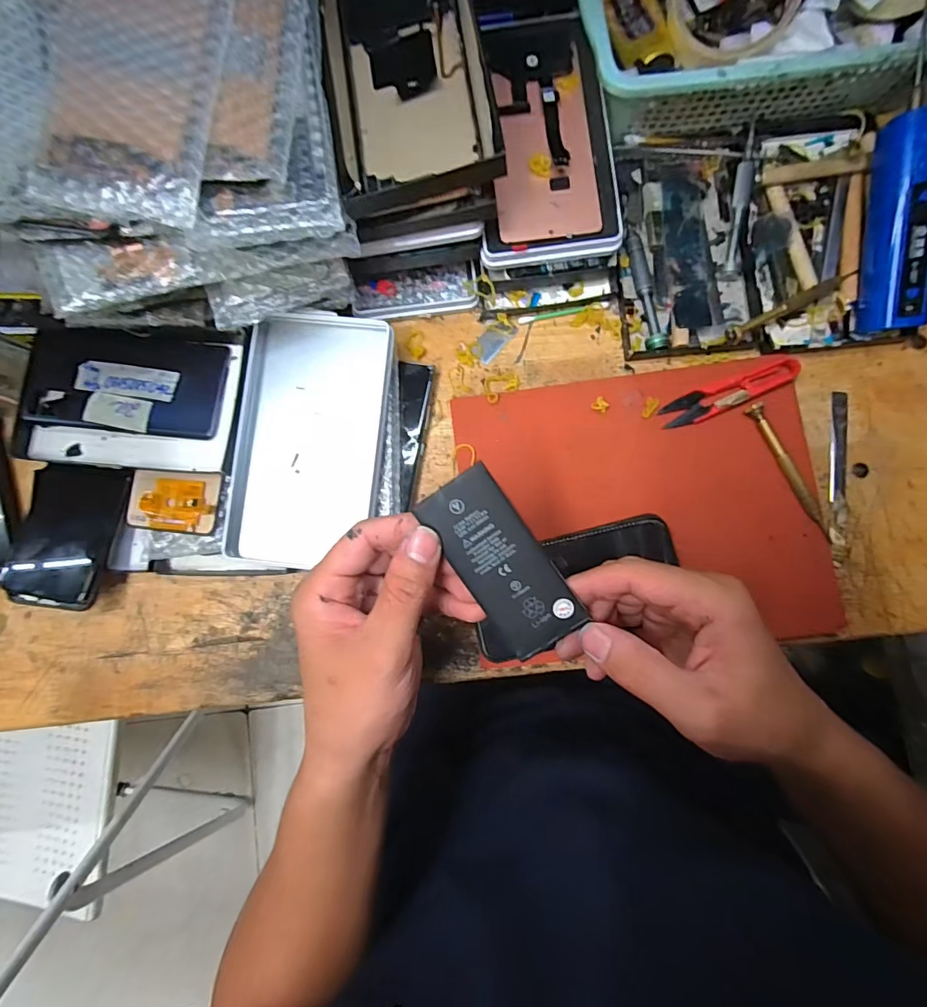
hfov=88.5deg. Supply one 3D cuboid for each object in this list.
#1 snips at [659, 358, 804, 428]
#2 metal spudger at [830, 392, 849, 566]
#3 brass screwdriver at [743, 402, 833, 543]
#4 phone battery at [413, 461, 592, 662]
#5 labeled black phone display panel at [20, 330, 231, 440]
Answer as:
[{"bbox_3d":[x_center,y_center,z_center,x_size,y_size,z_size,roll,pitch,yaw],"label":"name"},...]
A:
[{"bbox_3d":[0.197,-0.081,0.351,0.099,0.010,0.022,-22,85,1],"label":"snips"},{"bbox_3d":[0.276,-0.020,0.350,0.014,0.007,0.127,5,86,3],"label":"metal spudger"},{"bbox_3d":[0.237,-0.023,0.345,0.012,0.007,0.110,-25,85,0],"label":"brass screwdriver"},{"bbox_3d":[0.020,0.031,0.241,0.042,0.007,0.098,-34,98,-1],"label":"phone battery"},{"bbox_3d":[-0.255,-0.093,0.359,0.154,0.007,0.074,7,84,4],"label":"labeled black phone display panel"}]

